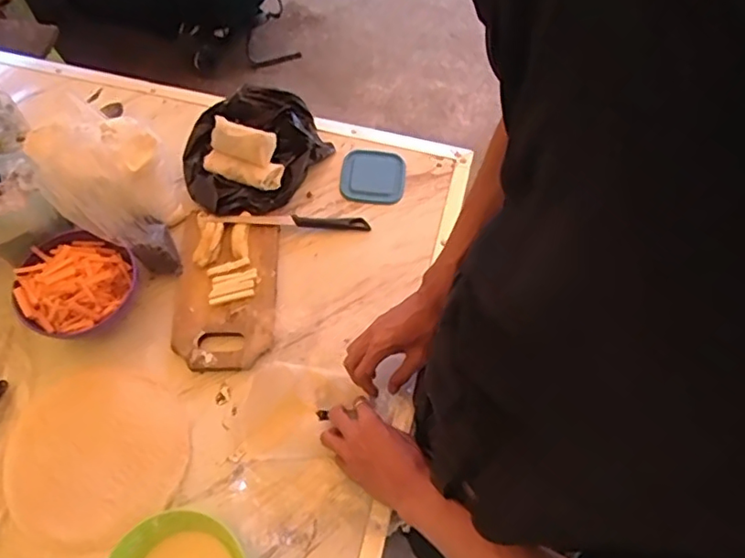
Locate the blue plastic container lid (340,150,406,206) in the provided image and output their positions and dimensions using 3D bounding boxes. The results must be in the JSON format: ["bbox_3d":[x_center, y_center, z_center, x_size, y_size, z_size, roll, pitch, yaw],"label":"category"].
[{"bbox_3d":[0.001,-0.160,0.917,0.098,0.010,0.101,4,63,1],"label":"blue plastic container lid"}]

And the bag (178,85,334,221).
[{"bbox_3d":[-0.177,-0.196,0.888,0.222,0.076,0.188,-21,65,-11],"label":"bag"}]

